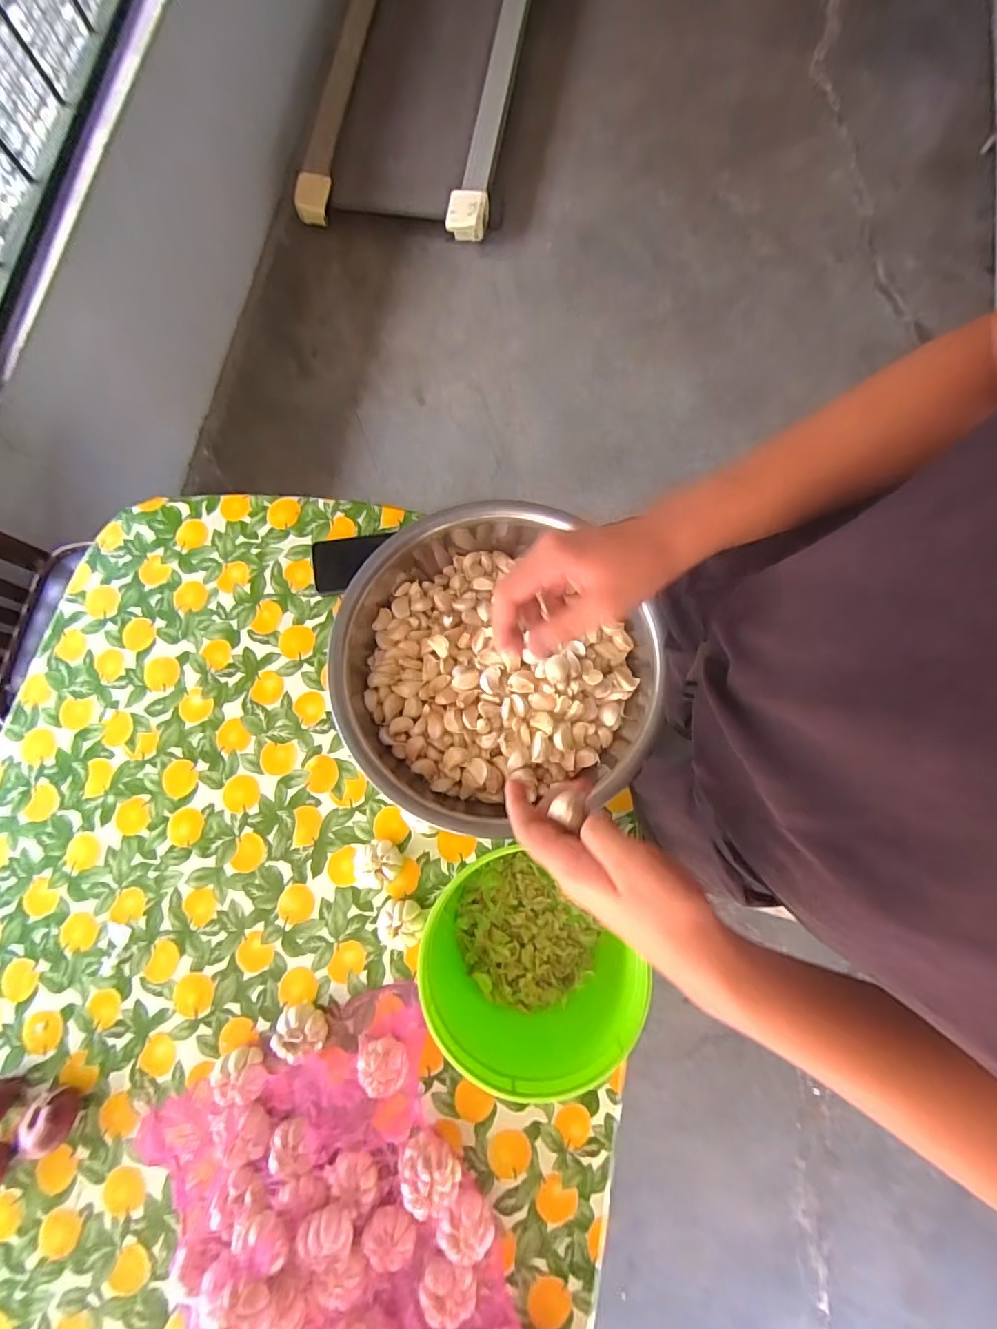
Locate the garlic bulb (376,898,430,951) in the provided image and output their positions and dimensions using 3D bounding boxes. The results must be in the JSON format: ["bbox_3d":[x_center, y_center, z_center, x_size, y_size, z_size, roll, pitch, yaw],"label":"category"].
[{"bbox_3d":[-0.116,0.312,0.641,0.056,0.035,0.055,0,79,1],"label":"garlic bulb"}]

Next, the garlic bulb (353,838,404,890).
[{"bbox_3d":[-0.151,0.243,0.650,0.067,0.035,0.050,-18,79,-2],"label":"garlic bulb"}]

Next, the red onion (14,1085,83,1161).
[{"bbox_3d":[-0.506,0.514,0.602,0.060,0.046,0.055,-43,81,-7],"label":"red onion"}]

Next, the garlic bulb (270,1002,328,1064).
[{"bbox_3d":[-0.228,0.422,0.618,0.059,0.034,0.053,-34,81,-5],"label":"garlic bulb"}]

